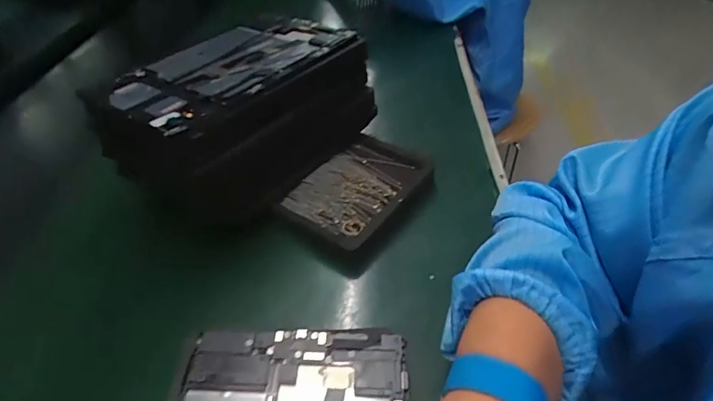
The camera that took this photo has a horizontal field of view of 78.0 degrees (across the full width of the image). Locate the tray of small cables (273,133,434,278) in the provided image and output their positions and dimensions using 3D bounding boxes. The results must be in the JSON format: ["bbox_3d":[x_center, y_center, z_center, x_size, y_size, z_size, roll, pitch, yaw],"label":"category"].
[{"bbox_3d":[0.004,-0.002,0.461,0.111,0.040,0.166,28,51,29],"label":"tray of small cables"}]

